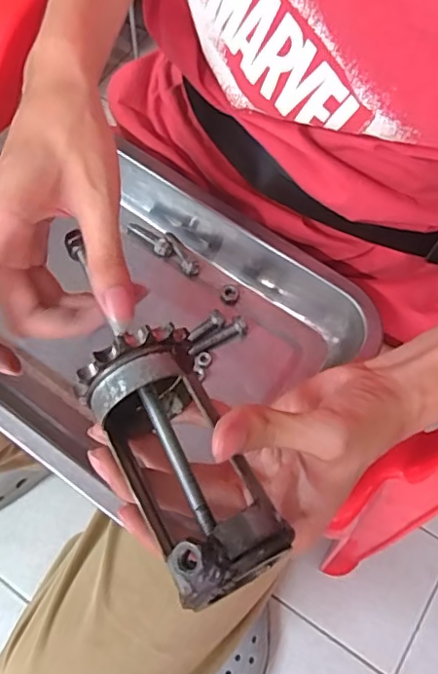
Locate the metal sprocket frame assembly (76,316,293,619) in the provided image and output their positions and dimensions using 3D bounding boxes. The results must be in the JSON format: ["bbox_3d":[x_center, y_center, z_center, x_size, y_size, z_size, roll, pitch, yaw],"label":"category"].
[{"bbox_3d":[-0.018,0.047,0.234,0.048,0.048,0.120,-27,57,-8],"label":"metal sprocket frame assembly"}]

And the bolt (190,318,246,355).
[{"bbox_3d":[0.000,0.001,0.398,0.044,0.012,0.010,-25,69,-9],"label":"bolt"}]

